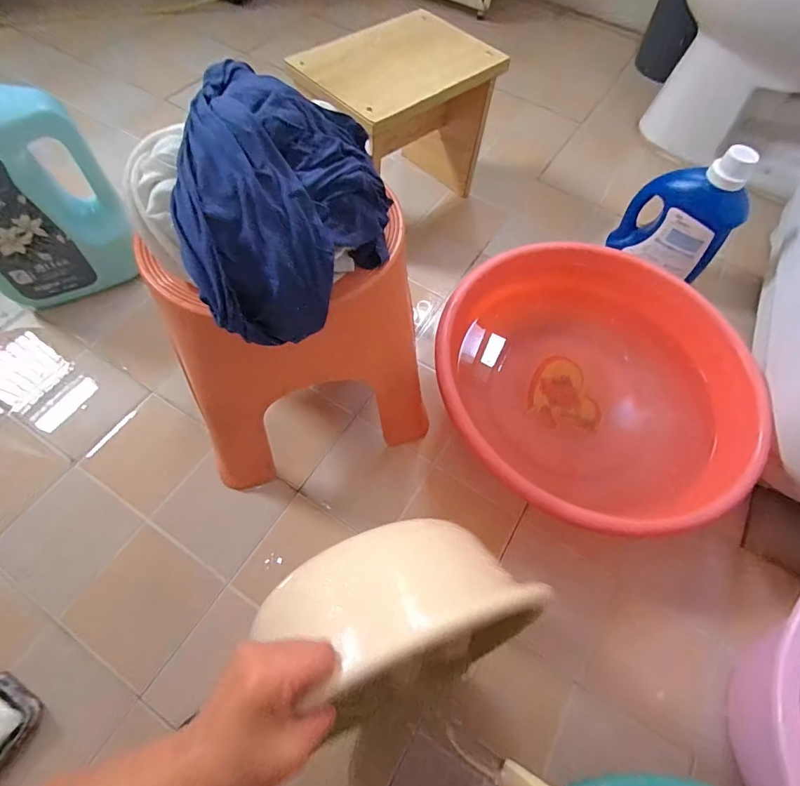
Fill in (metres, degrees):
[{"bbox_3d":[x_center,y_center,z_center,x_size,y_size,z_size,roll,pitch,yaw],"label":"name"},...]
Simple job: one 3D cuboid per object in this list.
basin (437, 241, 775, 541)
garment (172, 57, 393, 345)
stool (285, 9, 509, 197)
[{"bbox_3d":[0.280,-0.027,0.693,0.438,0.158,0.412,2,61,-3],"label":"basin"},{"bbox_3d":[-0.096,-0.156,0.375,0.169,0.114,0.215,5,61,-1],"label":"garment"},{"bbox_3d":[-0.013,-0.477,0.843,0.341,0.292,0.212,-36,69,-21],"label":"stool"}]

